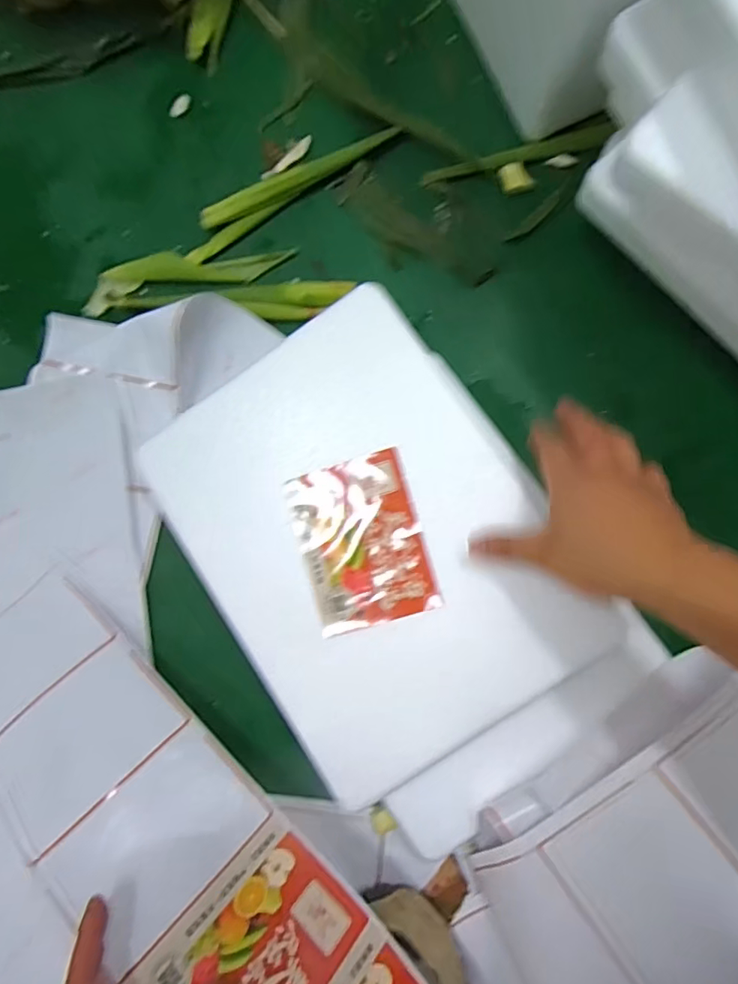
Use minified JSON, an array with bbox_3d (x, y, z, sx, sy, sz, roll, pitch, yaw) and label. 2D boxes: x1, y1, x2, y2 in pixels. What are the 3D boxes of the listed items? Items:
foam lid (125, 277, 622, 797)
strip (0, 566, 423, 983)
[{"bbox_3d":[-0.004,0.038,0.419,0.246,0.027,0.338,-34,85,2],"label":"foam lid"},{"bbox_3d":[-0.150,0.254,0.386,0.480,0.052,0.151,37,50,21],"label":"strip"}]

